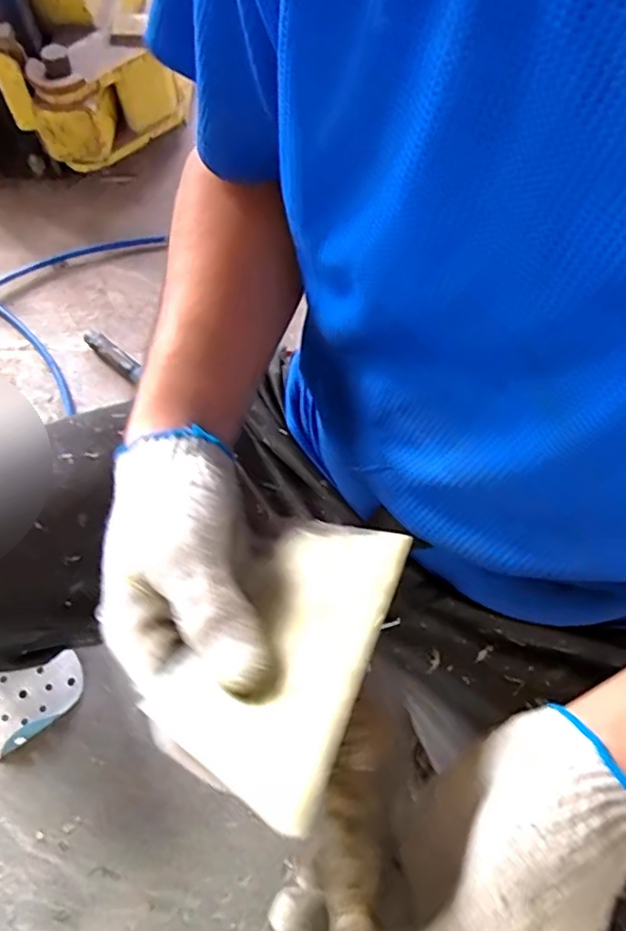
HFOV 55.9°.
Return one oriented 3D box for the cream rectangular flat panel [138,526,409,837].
[{"bbox_3d":[-0.011,0.070,0.249,0.072,0.009,0.137,6,36,23],"label":"cream rectangular flat panel"}]

